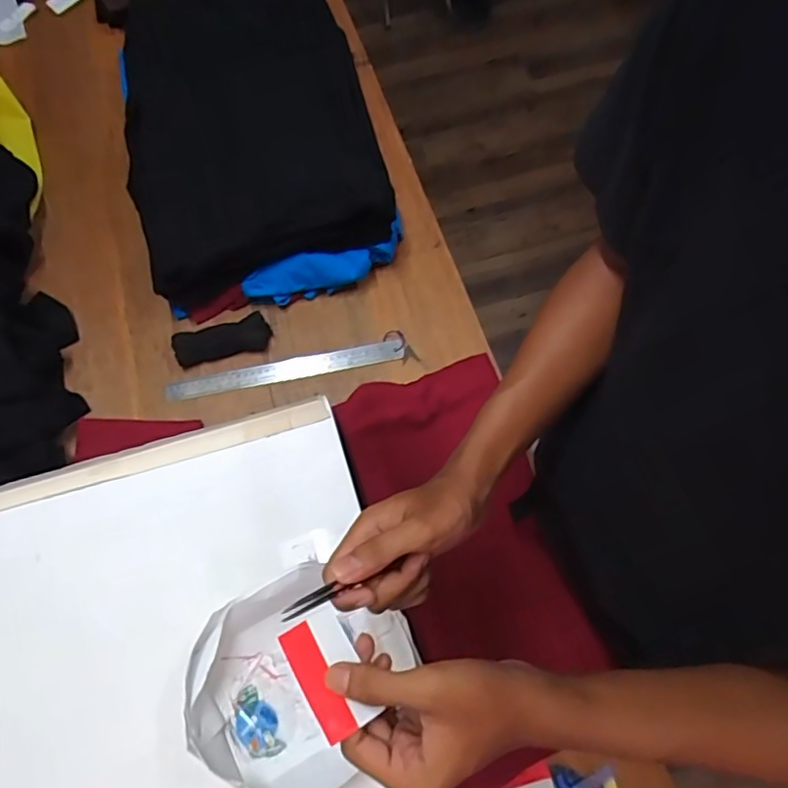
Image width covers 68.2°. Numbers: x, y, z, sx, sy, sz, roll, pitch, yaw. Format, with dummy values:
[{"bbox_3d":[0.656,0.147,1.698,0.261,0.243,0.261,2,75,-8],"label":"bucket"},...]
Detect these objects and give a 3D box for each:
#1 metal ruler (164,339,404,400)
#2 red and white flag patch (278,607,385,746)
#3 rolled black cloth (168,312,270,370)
[{"bbox_3d":[-0.146,-0.033,0.787,0.315,0.007,0.029,-11,81,-4],"label":"metal ruler"},{"bbox_3d":[-0.040,0.170,0.357,0.037,0.004,0.067,-25,66,-21],"label":"red and white flag patch"},{"bbox_3d":[-0.233,-0.073,0.791,0.127,0.024,0.043,-14,69,-4],"label":"rolled black cloth"}]

